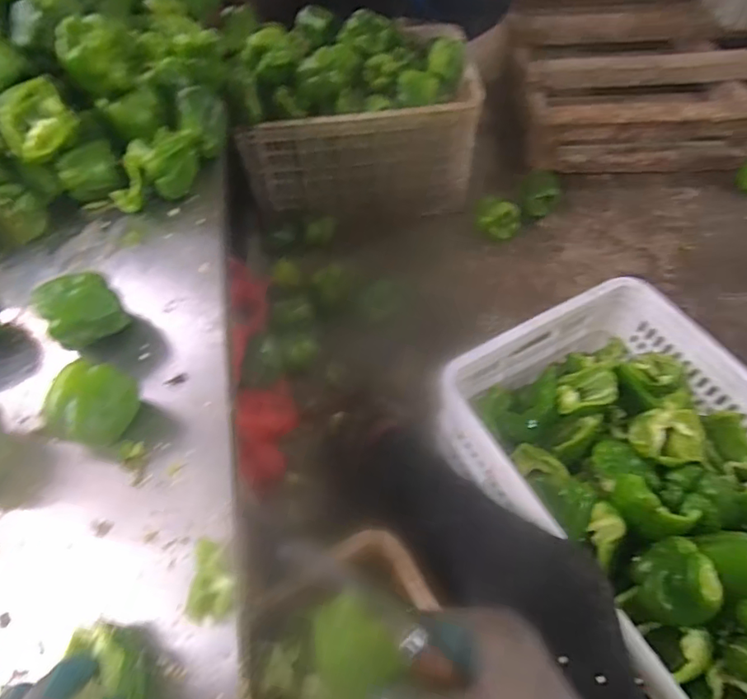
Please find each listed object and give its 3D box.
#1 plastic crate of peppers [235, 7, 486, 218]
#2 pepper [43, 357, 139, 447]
[{"bbox_3d":[-0.030,-0.537,1.193,0.495,0.346,0.314,-4,57,0],"label":"plastic crate of peppers"},{"bbox_3d":[-0.286,0.062,0.534,0.067,0.069,0.079,9,58,8],"label":"pepper"}]

